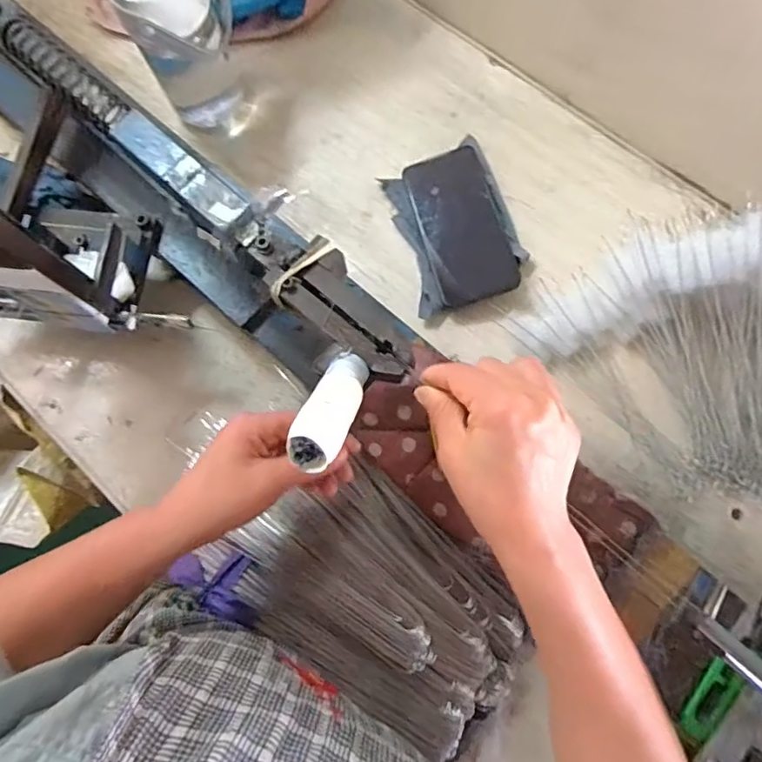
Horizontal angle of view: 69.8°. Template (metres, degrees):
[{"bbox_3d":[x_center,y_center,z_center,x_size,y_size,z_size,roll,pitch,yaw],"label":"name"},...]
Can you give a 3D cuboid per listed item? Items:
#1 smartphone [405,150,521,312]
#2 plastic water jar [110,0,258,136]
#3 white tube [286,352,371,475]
[{"bbox_3d":[0.077,-0.154,0.537,0.076,0.014,0.159,-20,73,15],"label":"smartphone"},{"bbox_3d":[-0.184,-0.323,0.523,0.088,0.156,0.077,-4,75,1],"label":"plastic water jar"},{"bbox_3d":[-0.024,0.009,0.295,0.024,0.018,0.092,16,36,6],"label":"white tube"}]

